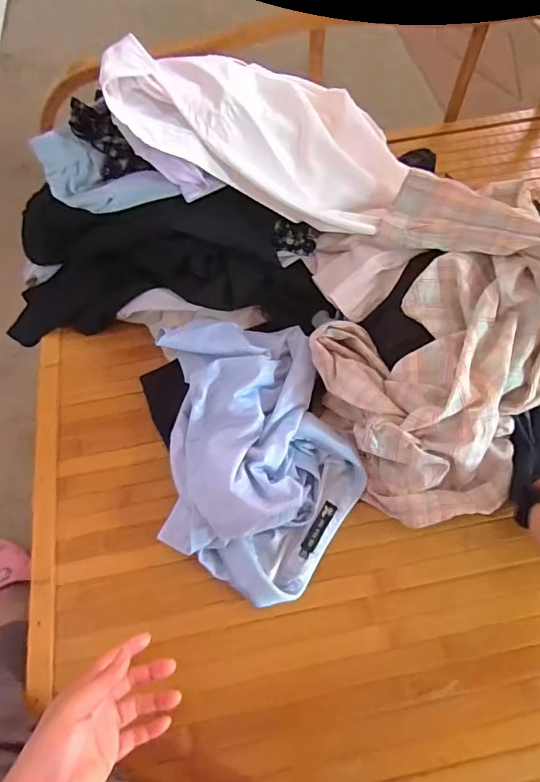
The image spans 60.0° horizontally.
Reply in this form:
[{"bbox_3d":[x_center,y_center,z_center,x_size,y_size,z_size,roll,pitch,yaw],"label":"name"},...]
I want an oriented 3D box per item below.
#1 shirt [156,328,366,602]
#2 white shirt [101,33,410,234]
[{"bbox_3d":[-0.014,0.066,0.559,0.220,0.084,0.325,-10,63,-3],"label":"shirt"},{"bbox_3d":[-0.009,-0.315,0.575,0.362,0.106,0.128,15,62,-15],"label":"white shirt"}]

